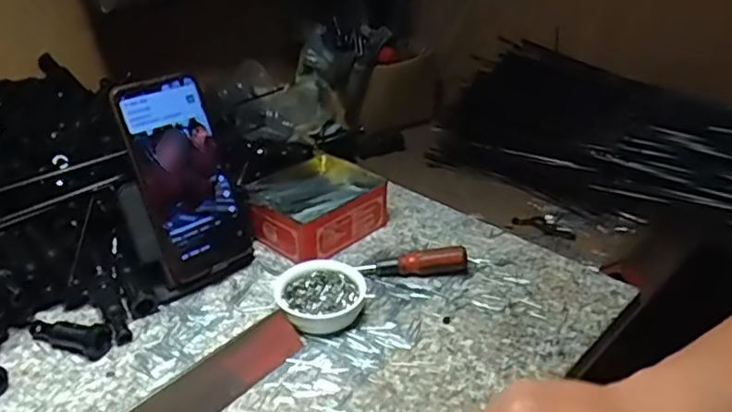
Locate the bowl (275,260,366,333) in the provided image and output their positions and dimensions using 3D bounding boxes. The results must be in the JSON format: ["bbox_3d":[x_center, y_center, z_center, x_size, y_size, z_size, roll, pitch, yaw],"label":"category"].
[{"bbox_3d":[-0.038,0.076,0.494,0.071,0.026,0.067,0,30,0],"label":"bowl"}]

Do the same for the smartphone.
[{"bbox_3d":[-0.153,-0.024,0.518,0.090,0.168,0.010,-22,13,-38],"label":"smartphone"}]

